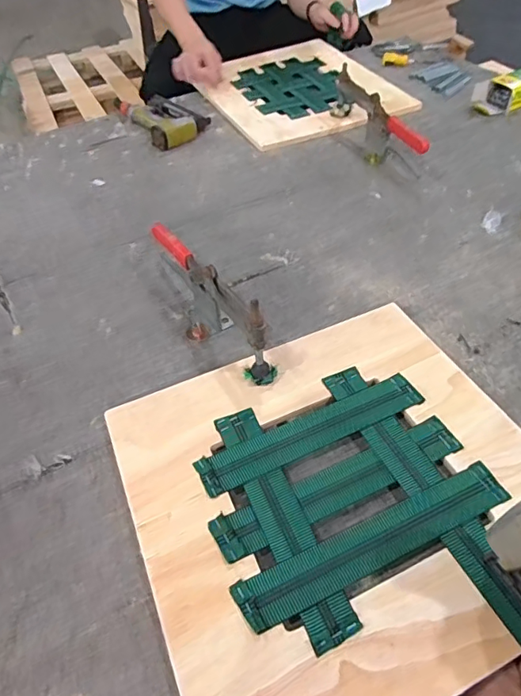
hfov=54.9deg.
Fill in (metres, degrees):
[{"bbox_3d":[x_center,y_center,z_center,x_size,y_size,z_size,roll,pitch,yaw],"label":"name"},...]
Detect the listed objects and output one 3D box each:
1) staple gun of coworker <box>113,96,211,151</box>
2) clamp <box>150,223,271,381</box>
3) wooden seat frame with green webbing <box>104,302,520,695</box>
[{"bbox_3d":[-0.215,-0.517,1.112,0.137,0.044,0.227,-27,54,-21],"label":"staple gun of coworker"},{"bbox_3d":[-0.081,-0.068,0.670,0.049,0.108,0.290,-27,54,-21],"label":"clamp"},{"bbox_3d":[0.086,0.147,0.532,0.419,0.020,0.392,-19,51,-16],"label":"wooden seat frame with green webbing"}]

